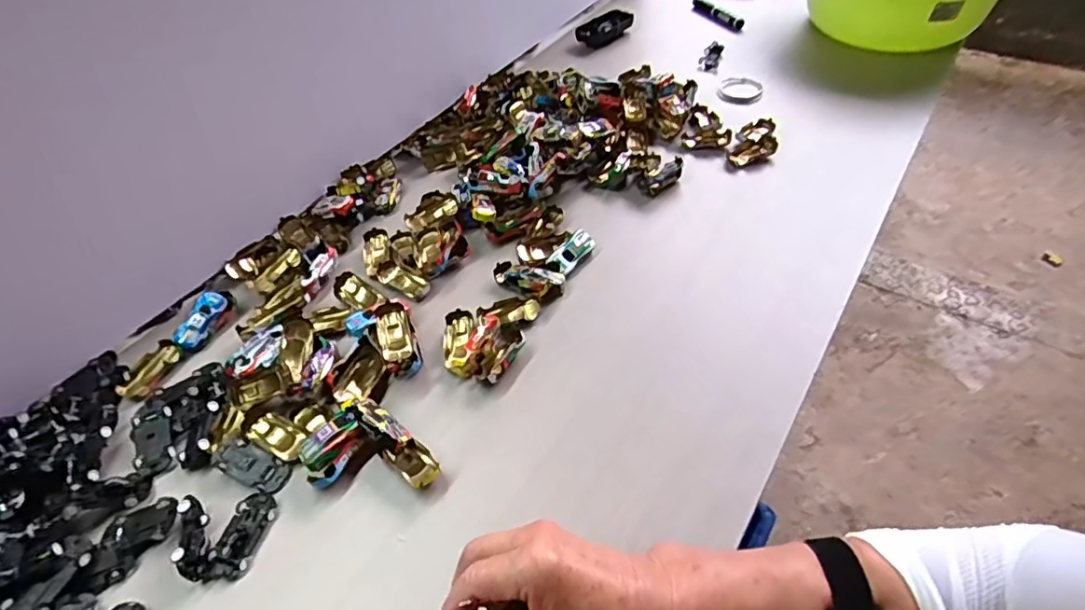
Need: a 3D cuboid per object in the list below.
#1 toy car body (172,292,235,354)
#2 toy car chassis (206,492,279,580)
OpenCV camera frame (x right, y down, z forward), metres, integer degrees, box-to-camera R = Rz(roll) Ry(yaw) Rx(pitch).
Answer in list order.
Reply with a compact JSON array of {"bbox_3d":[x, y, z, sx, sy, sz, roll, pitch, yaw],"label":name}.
[{"bbox_3d":[-0.348,0.014,0.592,0.030,0.017,0.067,10,51,8],"label":"toy car body"},{"bbox_3d":[-0.233,0.177,0.449,0.032,0.011,0.065,10,51,8],"label":"toy car chassis"}]

